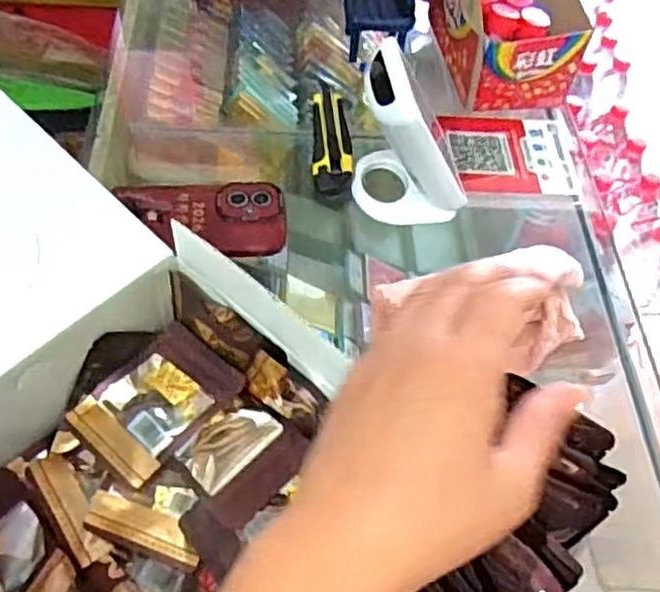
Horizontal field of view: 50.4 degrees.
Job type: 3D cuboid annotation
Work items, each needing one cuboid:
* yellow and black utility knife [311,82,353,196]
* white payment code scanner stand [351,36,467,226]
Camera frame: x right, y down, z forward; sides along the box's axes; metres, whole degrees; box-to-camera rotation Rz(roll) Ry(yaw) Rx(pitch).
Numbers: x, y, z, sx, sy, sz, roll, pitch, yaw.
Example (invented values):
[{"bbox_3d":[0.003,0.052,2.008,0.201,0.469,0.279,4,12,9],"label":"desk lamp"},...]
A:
[{"bbox_3d":[0.002,-0.160,0.710,0.039,0.016,0.140,1,55,-5],"label":"yellow and black utility knife"},{"bbox_3d":[0.077,-0.142,0.639,0.101,0.149,0.097,2,55,-4],"label":"white payment code scanner stand"}]

